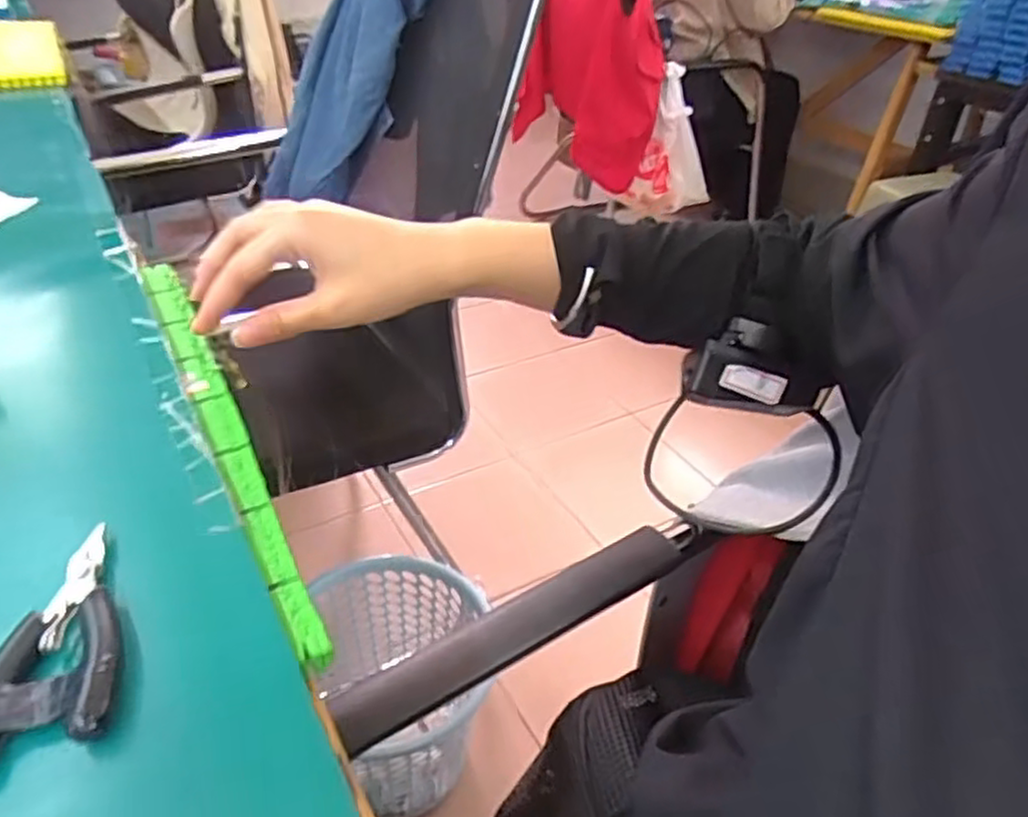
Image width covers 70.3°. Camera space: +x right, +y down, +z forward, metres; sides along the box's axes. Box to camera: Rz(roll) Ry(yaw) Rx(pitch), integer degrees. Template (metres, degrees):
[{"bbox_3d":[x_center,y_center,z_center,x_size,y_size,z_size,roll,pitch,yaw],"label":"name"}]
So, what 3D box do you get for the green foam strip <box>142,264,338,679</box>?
[{"bbox_3d":[-0.158,-0.002,0.384,0.019,0.008,0.349,-16,41,-26],"label":"green foam strip"}]

